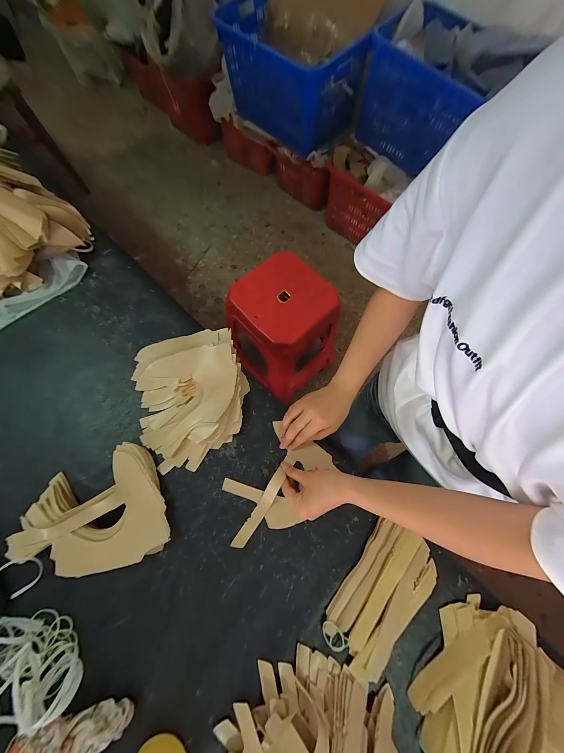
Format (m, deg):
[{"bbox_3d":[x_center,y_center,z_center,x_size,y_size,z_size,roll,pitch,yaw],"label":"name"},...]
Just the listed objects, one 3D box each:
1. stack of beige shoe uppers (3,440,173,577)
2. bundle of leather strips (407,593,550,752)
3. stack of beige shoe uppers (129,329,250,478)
[{"bbox_3d":[-0.301,0.218,0.391,0.220,0.046,0.165,-21,72,-8],"label":"stack of beige shoe uppers"},{"bbox_3d":[0.265,0.415,0.335,0.124,0.034,0.211,36,74,11],"label":"bundle of leather strips"},{"bbox_3d":[-0.163,0.032,0.466,0.191,0.033,0.230,-16,72,-6],"label":"stack of beige shoe uppers"}]

